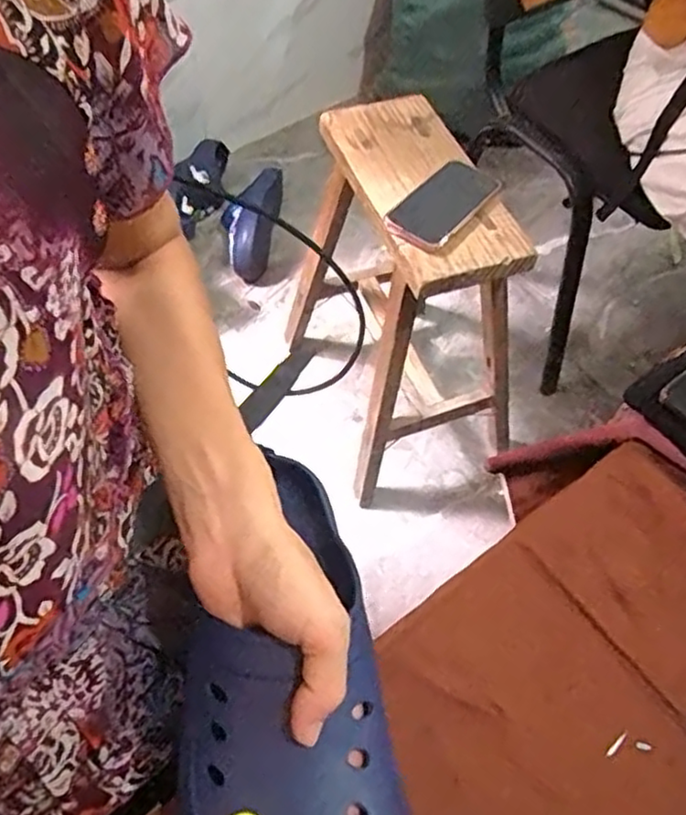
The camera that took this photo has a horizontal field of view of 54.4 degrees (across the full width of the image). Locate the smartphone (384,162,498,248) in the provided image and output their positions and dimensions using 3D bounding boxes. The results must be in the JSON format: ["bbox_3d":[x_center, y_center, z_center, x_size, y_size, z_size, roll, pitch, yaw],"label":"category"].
[{"bbox_3d":[0.126,-0.262,0.845,0.087,0.017,0.172,32,62,19],"label":"smartphone"}]

